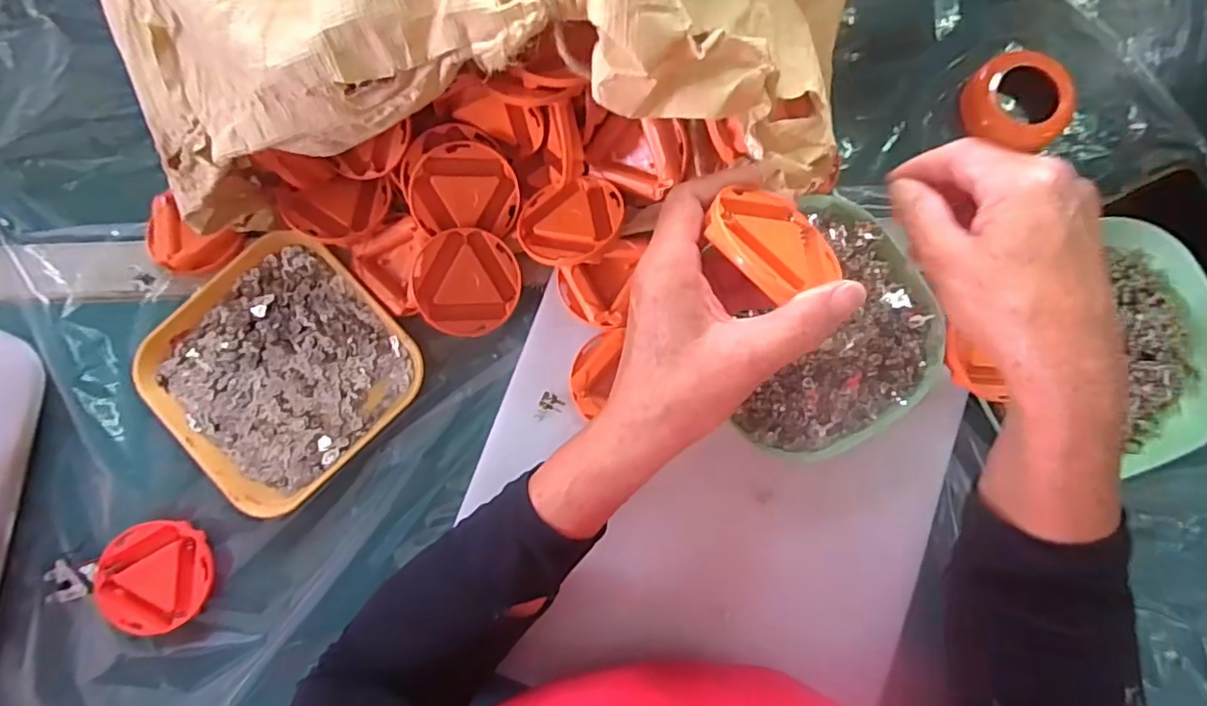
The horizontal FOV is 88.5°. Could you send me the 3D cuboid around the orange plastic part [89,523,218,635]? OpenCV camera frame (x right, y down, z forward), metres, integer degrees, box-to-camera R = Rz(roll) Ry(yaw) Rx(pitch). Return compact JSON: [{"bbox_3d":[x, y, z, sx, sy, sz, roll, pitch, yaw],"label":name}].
[{"bbox_3d":[-0.269,0.136,0.371,0.063,0.020,0.060,0,82,1],"label":"orange plastic part"}]

